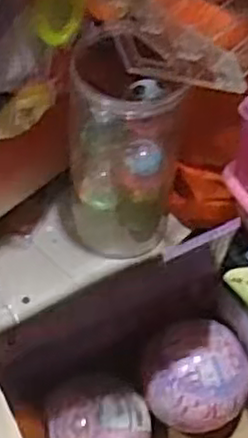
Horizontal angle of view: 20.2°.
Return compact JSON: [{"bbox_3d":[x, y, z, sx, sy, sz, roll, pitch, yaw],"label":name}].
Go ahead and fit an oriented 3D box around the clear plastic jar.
[{"bbox_3d":[-0.001,-0.074,0.814,0.118,0.256,0.101,2,55,-2],"label":"clear plastic jar"}]

